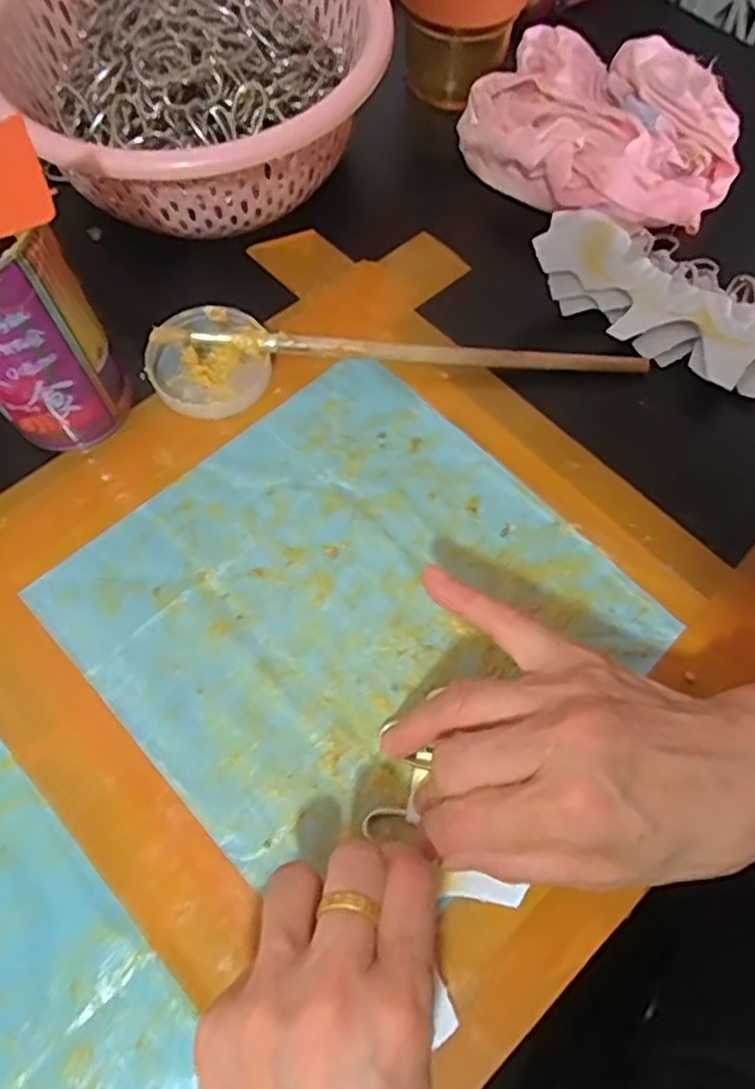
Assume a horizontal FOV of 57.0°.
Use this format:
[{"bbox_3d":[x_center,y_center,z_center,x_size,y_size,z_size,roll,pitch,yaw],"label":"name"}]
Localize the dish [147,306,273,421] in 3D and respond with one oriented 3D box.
[{"bbox_3d":[-0.093,-0.103,0.383,0.063,0.027,0.063,-31,70,-13],"label":"dish"}]

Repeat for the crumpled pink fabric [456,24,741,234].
[{"bbox_3d":[0.151,-0.270,0.445,0.167,0.047,0.161,36,71,14],"label":"crumpled pink fabric"}]

